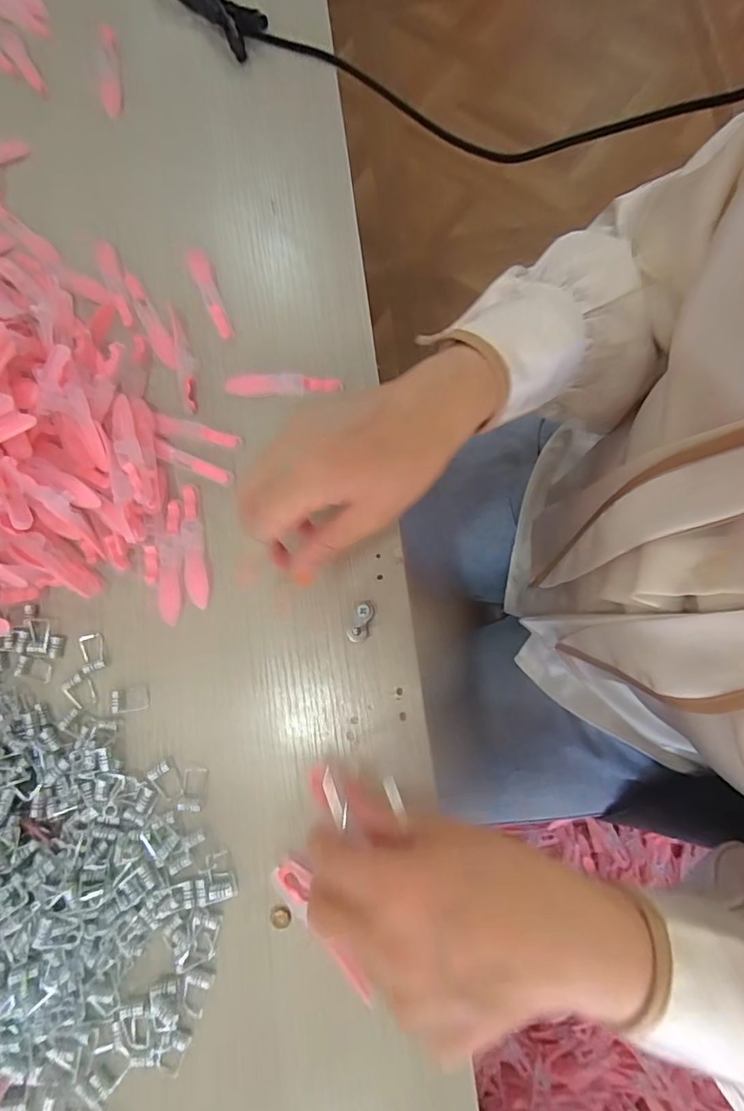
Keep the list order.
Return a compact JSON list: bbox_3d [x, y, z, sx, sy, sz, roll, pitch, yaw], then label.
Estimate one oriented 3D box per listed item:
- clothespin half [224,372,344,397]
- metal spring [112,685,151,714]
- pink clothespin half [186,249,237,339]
[{"bbox_3d":[-0.059,-0.114,0.336,0.077,0.011,0.013,2,79,2],"label":"clothespin half"},{"bbox_3d":[-0.147,0.088,0.309,0.022,0.005,0.014,-11,79,-1],"label":"metal spring"},{"bbox_3d":[-0.113,-0.183,0.352,0.015,0.006,0.070,-21,79,-3],"label":"pink clothespin half"}]

